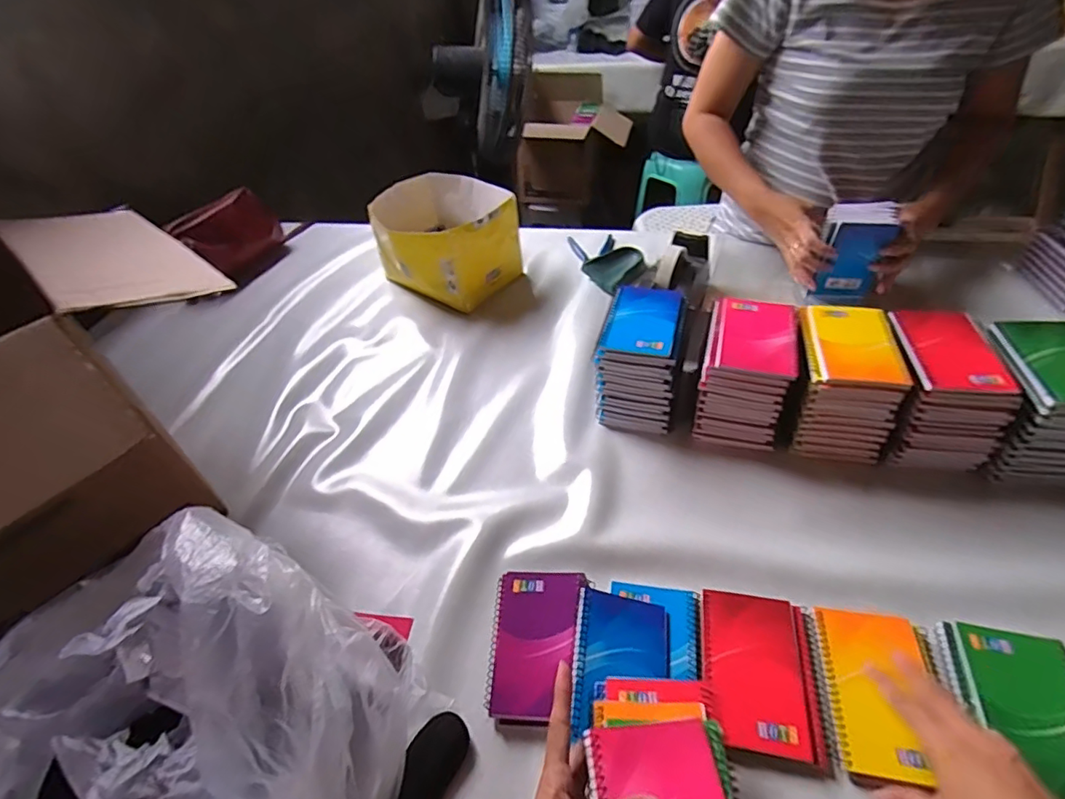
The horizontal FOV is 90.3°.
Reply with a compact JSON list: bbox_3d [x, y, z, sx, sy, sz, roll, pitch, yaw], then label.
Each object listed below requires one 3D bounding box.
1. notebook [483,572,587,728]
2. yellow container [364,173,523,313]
[{"bbox_3d":[0.001,0.226,0.499,0.081,0.016,0.136,2,46,9],"label":"notebook"},{"bbox_3d":[-0.146,-0.283,0.937,0.224,0.140,0.202,30,56,31],"label":"yellow container"}]

